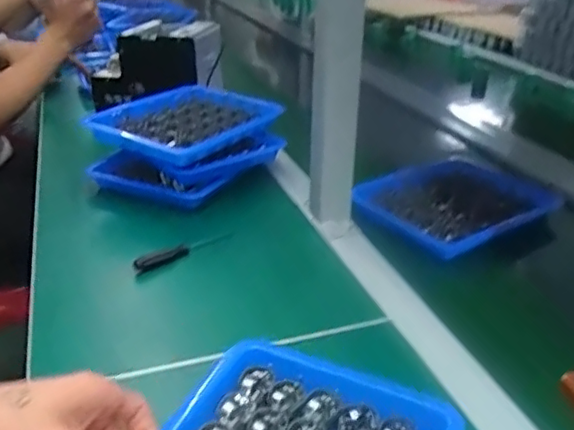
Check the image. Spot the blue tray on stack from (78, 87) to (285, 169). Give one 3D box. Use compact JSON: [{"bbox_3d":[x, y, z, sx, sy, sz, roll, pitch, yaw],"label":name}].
[{"bbox_3d":[-0.129,-0.121,0.765,0.168,0.034,0.217,20,33,32],"label":"blue tray on stack"}]

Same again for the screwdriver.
[{"bbox_3d":[-0.103,0.035,0.594,0.103,0.018,0.012,-21,35,-37],"label":"screwdriver"}]

